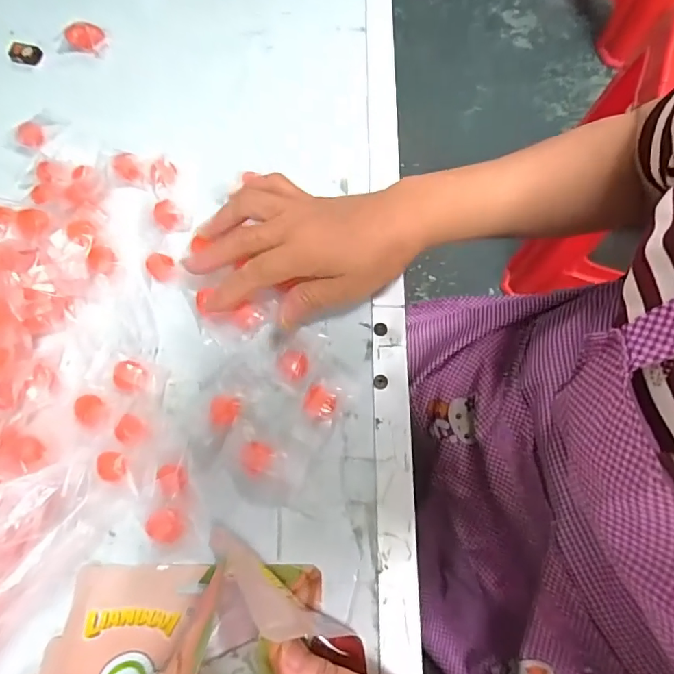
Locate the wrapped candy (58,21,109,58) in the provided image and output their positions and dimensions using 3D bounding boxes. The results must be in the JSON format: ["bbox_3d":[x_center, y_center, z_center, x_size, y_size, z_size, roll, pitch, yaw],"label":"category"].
[{"bbox_3d":[-0.234,-0.275,0.435,0.043,0.018,0.023,3,69,0],"label":"wrapped candy"}]

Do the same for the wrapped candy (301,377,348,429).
[{"bbox_3d":[-0.010,0.043,0.321,0.027,0.011,0.030,29,71,10],"label":"wrapped candy"}]

